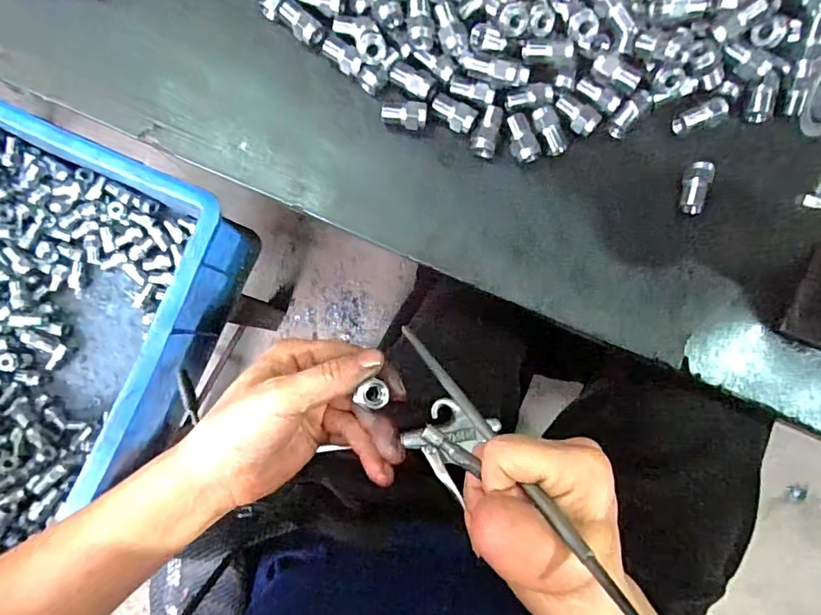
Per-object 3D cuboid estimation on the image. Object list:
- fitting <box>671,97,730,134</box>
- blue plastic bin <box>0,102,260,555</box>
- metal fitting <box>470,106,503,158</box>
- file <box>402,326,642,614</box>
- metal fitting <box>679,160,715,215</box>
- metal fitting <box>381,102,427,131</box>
[{"bbox_3d":[0.181,-0.121,0.315,0.031,0.010,0.013,-21,83,17],"label":"fitting"},{"bbox_3d":[-0.364,0.038,0.466,0.297,0.142,0.381,24,84,4],"label":"blue plastic bin"},{"bbox_3d":[0.049,-0.111,0.322,0.015,0.012,0.031,18,84,3],"label":"metal fitting"},{"bbox_3d":[0.040,0.065,0.255,0.008,0.226,0.007,-36,124,-3],"label":"file"},{"bbox_3d":[0.175,-0.073,0.313,0.015,0.014,0.032,18,84,3],"label":"metal fitting"},{"bbox_3d":[-0.004,-0.120,0.322,0.028,0.017,0.014,0,83,1],"label":"metal fitting"}]

